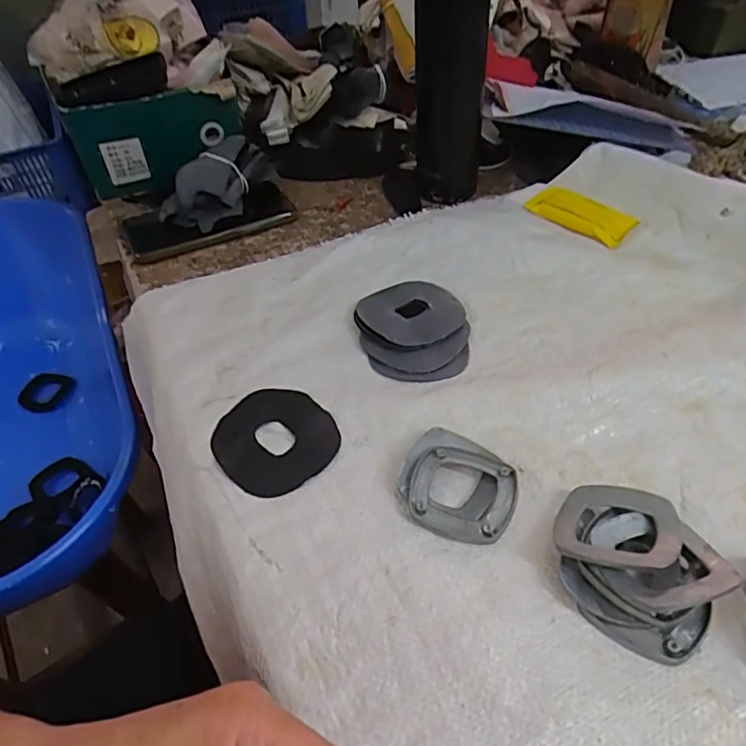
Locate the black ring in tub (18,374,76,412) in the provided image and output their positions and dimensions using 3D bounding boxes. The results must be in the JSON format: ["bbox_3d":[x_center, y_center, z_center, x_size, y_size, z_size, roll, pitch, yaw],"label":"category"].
[{"bbox_3d":[-0.438,0.026,0.755,0.068,0.022,0.057,-35,54,-27],"label":"black ring in tub"}]

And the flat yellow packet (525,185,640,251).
[{"bbox_3d":[0.200,-0.156,0.545,0.054,0.013,0.099,-37,54,-28],"label":"flat yellow packet"}]

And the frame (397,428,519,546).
[{"bbox_3d":[0.052,0.068,0.343,0.069,0.012,0.066,19,50,20],"label":"frame"}]

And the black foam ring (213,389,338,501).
[{"bbox_3d":[-0.065,0.044,0.375,0.076,0.006,0.079,-2,46,2],"label":"black foam ring"}]

